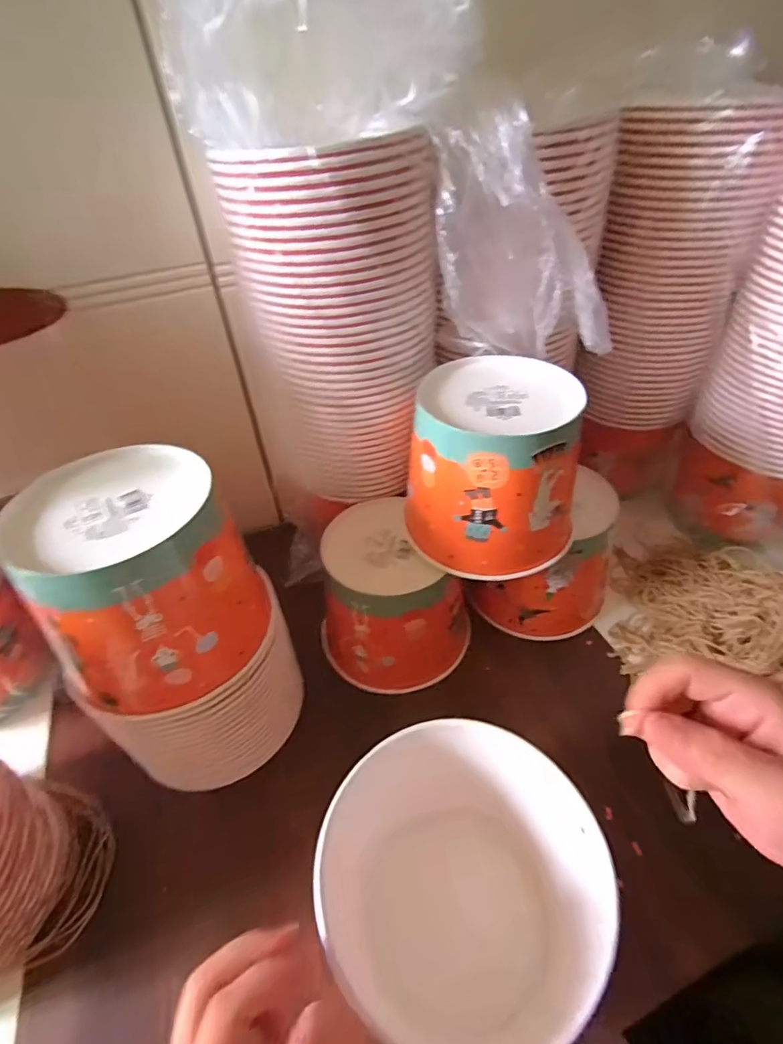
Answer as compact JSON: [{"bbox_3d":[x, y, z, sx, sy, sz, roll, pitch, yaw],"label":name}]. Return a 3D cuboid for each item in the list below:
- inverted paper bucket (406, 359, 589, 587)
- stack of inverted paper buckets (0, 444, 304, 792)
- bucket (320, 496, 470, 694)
[{"bbox_3d":[0.089,-0.048,0.435,0.141,0.133,0.139,6,45,10],"label":"inverted paper bucket"},{"bbox_3d":[-0.173,0.090,0.404,0.149,0.257,0.138,-30,50,-25],"label":"stack of inverted paper buckets"},{"bbox_3d":[-0.007,0.080,0.506,0.128,0.133,0.134,-2,44,2],"label":"bucket"}]

